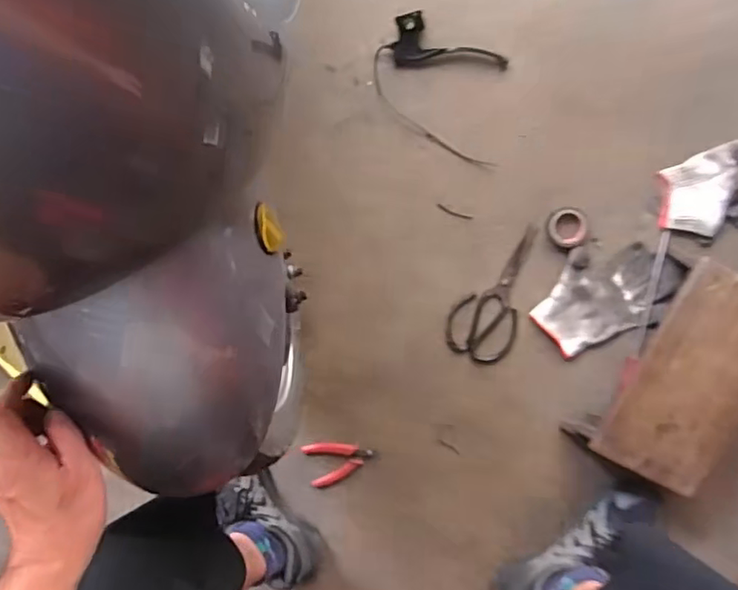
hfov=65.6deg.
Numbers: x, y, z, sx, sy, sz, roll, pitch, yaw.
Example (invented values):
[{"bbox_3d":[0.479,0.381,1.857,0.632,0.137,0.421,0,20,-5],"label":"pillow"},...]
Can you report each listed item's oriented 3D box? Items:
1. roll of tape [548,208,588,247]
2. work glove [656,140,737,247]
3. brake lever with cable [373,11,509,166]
[{"bbox_3d":[0.303,-0.103,0.871,0.056,0.013,0.058,1,96,5],"label":"roll of tape"},{"bbox_3d":[0.507,-0.146,0.846,0.147,0.031,0.124,-24,94,7],"label":"work glove"},{"bbox_3d":[0.108,-0.306,0.850,0.228,0.051,0.163,22,97,2],"label":"brake lever with cable"}]

